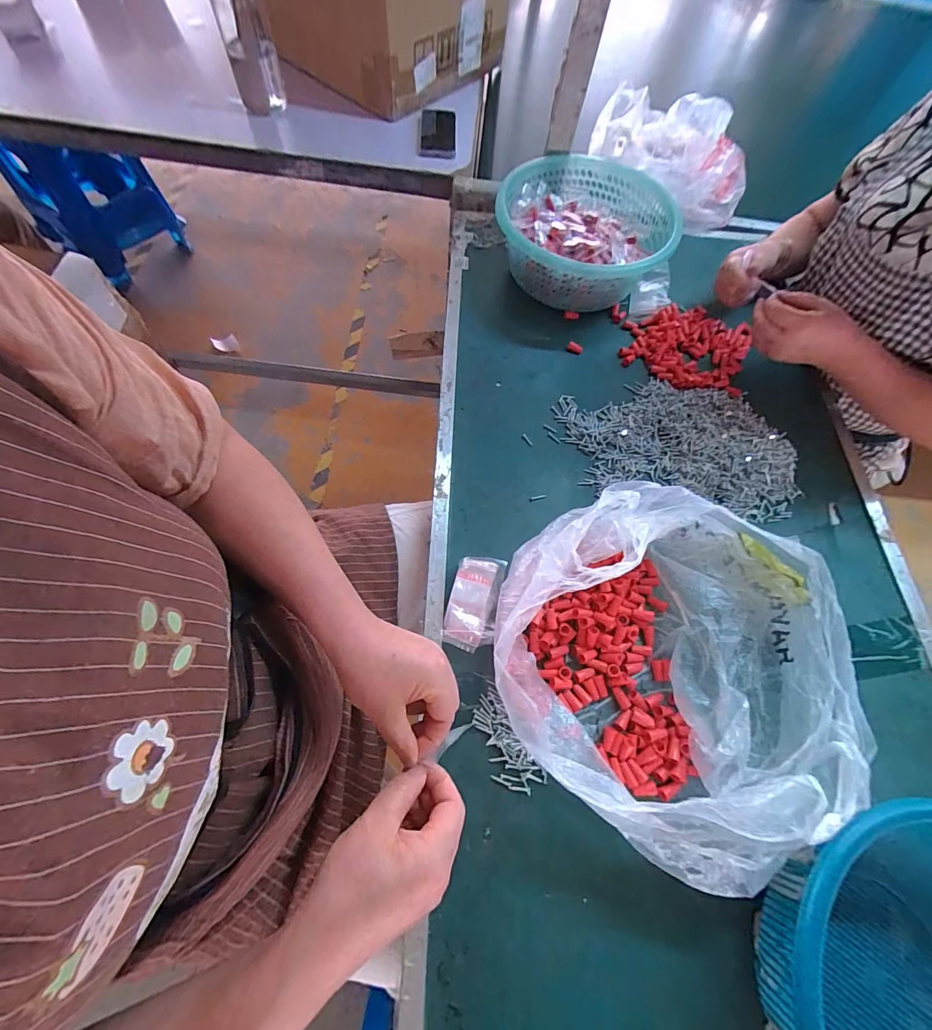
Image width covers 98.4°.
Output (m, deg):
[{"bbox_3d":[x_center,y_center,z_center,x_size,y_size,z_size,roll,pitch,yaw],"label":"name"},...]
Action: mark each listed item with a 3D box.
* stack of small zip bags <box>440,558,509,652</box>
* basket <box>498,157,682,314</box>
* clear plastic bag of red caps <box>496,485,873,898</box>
[{"bbox_3d":[0.009,0.098,0.451,0.055,0.024,0.099,11,67,3],"label":"stack of small zip bags"},{"bbox_3d":[0.191,-0.453,0.659,0.261,0.107,0.273,10,66,3],"label":"basket"},{"bbox_3d":[0.195,0.143,0.395,0.325,0.106,0.311,17,67,6],"label":"clear plastic bag of red caps"}]

